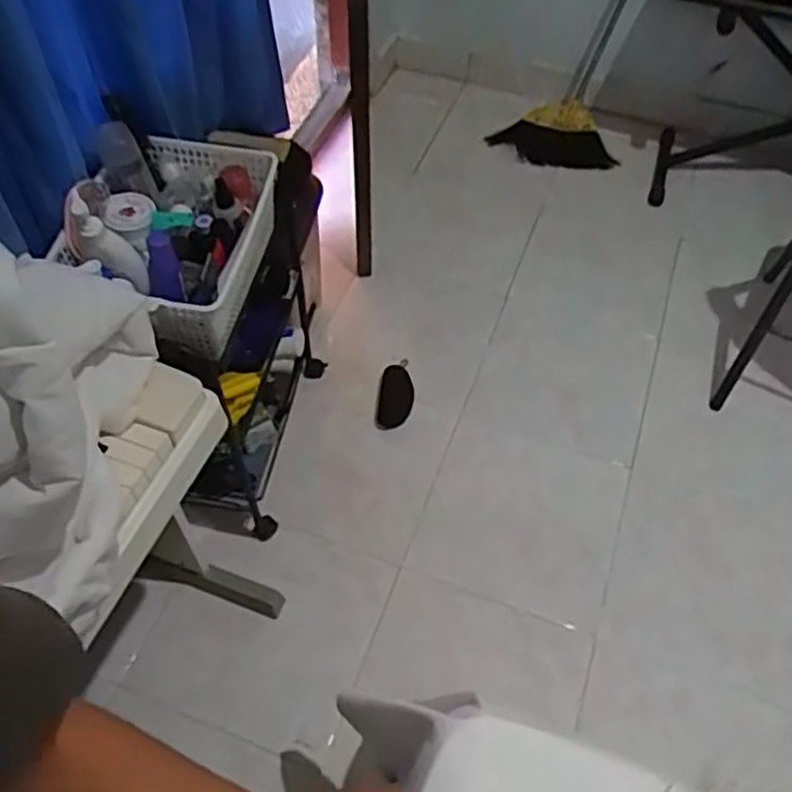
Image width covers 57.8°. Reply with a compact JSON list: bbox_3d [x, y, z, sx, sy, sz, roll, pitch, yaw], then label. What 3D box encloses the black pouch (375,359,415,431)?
[{"bbox_3d":[-0.002,-0.004,1.632,0.081,0.039,0.160,2,55,0],"label":"black pouch"}]

